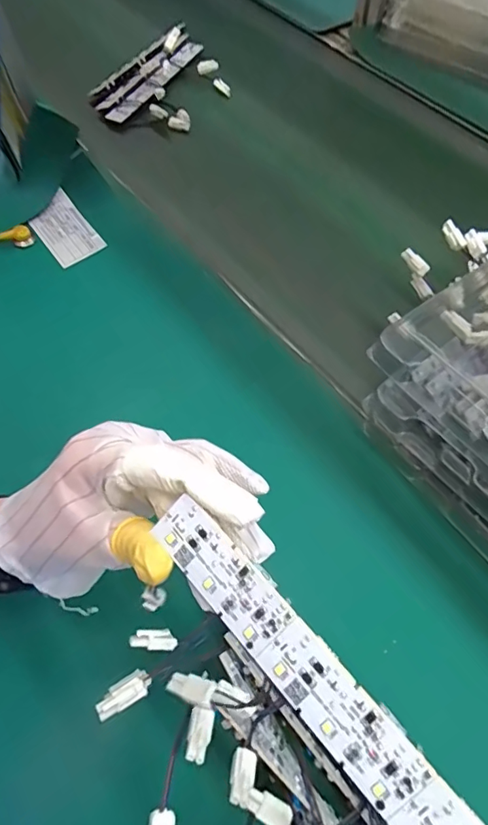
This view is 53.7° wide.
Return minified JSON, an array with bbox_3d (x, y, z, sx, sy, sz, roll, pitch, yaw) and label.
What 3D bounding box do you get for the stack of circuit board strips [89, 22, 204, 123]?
[{"bbox_3d":[-0.121,-0.438,0.620,0.067,0.023,0.176,30,66,15],"label":"stack of circuit board strips"}]

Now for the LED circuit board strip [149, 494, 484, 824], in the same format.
[{"bbox_3d":[0.031,0.102,0.169,0.175,0.004,0.024,44,98,19],"label":"LED circuit board strip"}]

